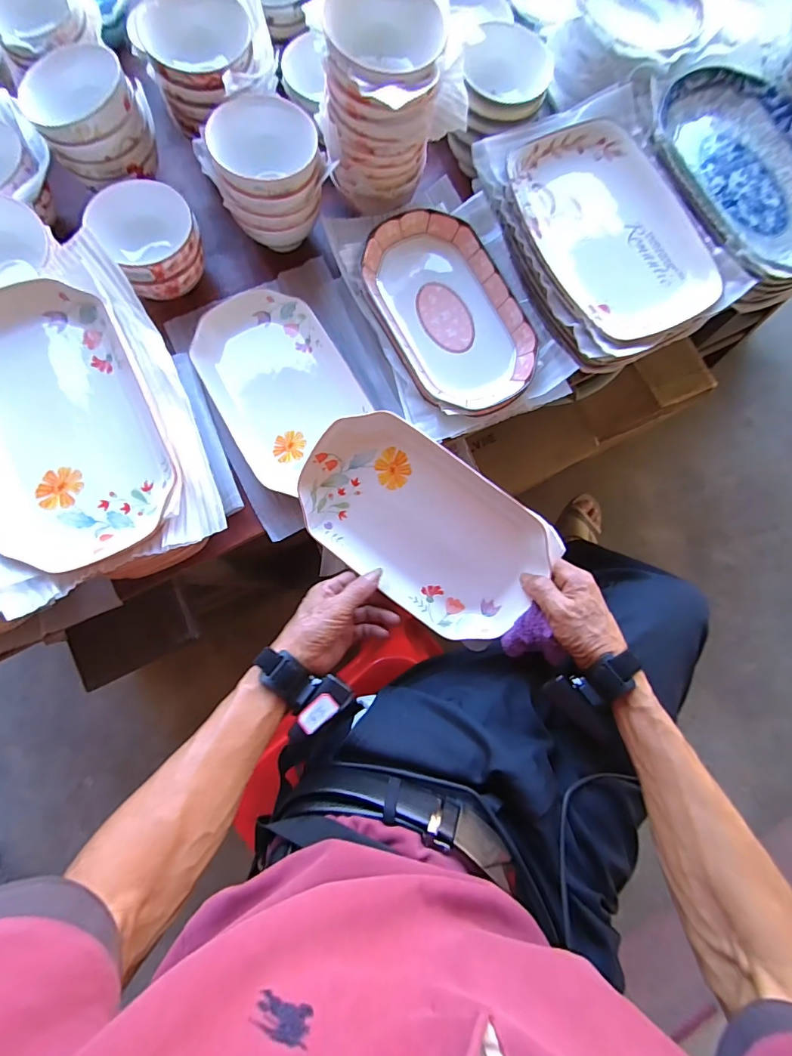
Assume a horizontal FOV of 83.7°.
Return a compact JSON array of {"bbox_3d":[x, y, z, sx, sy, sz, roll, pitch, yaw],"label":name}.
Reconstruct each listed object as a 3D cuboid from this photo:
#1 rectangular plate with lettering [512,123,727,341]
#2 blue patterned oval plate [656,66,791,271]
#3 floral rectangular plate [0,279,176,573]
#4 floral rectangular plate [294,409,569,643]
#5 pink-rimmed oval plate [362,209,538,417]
[{"bbox_3d":[0.278,-0.385,0.575,0.197,0.035,0.302,-27,83,-7],"label":"rectangular plate with lettering"},{"bbox_3d":[0.473,-0.472,0.588,0.200,0.041,0.308,-24,83,-7],"label":"blue patterned oval plate"},{"bbox_3d":[-0.335,-0.108,0.439,0.171,0.030,0.292,-25,85,-6],"label":"floral rectangular plate"},{"bbox_3d":[0.028,-0.004,0.505,0.283,0.038,0.171,36,110,4],"label":"floral rectangular plate"},{"bbox_3d":[0.066,-0.278,0.581,0.167,0.037,0.281,-29,84,-8],"label":"pink-rimmed oval plate"}]

